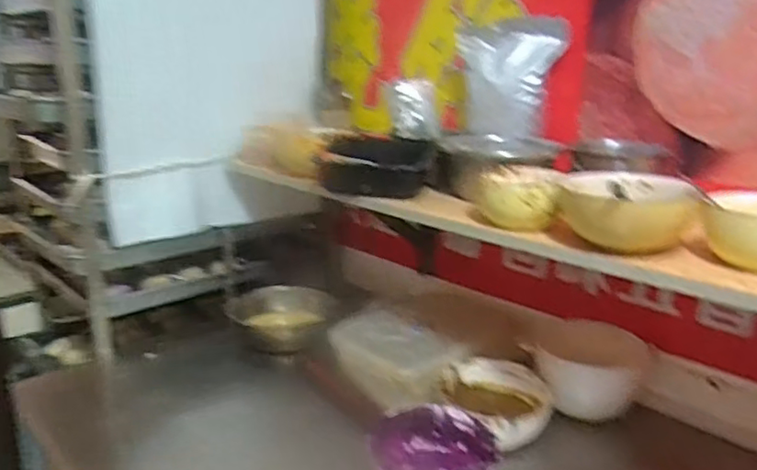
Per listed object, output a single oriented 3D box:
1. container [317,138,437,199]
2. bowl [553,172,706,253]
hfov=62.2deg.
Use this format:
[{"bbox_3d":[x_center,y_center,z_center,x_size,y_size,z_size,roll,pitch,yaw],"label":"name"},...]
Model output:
[{"bbox_3d":[0.000,-0.109,1.034,0.194,0.079,0.138,-1,16,-2],"label":"container"},{"bbox_3d":[0.309,-0.034,0.790,0.157,0.070,0.145,5,17,17],"label":"bowl"}]

